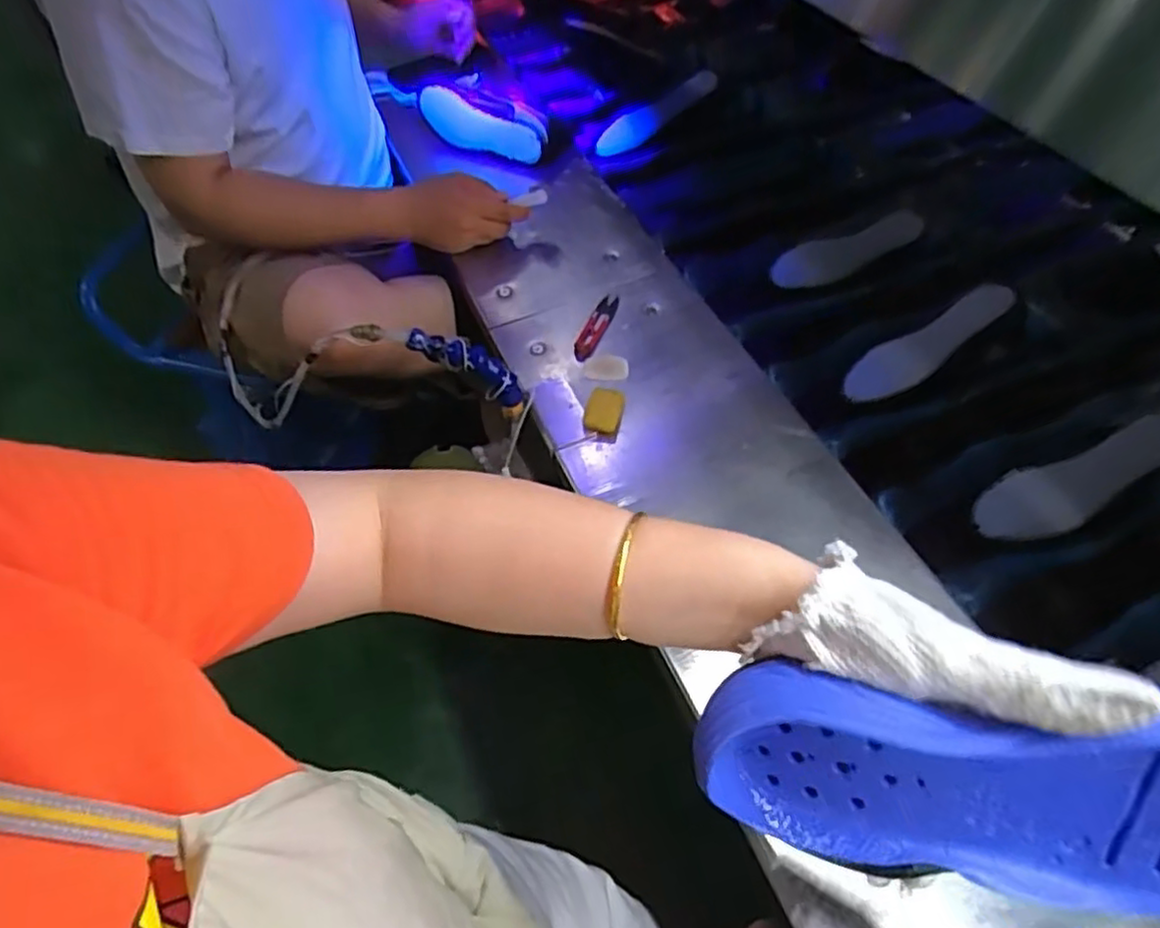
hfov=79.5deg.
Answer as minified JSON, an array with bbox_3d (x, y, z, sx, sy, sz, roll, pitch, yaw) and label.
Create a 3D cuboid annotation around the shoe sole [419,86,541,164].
[{"bbox_3d":[-0.143,-0.470,0.978,0.212,0.066,0.016,25,58,18],"label":"shoe sole"}]

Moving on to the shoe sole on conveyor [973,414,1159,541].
[{"bbox_3d":[0.466,0.018,0.644,0.189,0.010,0.063,-25,70,9],"label":"shoe sole on conveyor"}]

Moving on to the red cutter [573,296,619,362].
[{"bbox_3d":[0.018,-0.152,0.779,0.025,0.011,0.106,17,56,13],"label":"red cutter"}]

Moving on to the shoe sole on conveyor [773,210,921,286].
[{"bbox_3d":[0.336,-0.268,0.876,0.195,0.025,0.052,-22,55,-2],"label":"shoe sole on conveyor"}]

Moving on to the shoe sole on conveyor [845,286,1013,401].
[{"bbox_3d":[0.374,-0.128,0.754,0.187,0.012,0.058,-34,57,8],"label":"shoe sole on conveyor"}]

